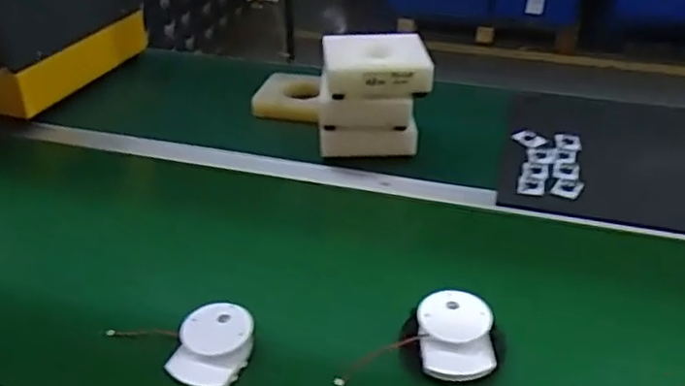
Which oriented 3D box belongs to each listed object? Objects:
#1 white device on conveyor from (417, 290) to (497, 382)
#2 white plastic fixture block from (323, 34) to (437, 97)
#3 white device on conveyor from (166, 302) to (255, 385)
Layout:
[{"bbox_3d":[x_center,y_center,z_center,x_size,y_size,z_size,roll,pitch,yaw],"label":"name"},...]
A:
[{"bbox_3d":[0.104,0.129,0.597,0.065,0.035,0.082,-1,32,0],"label":"white device on conveyor"},{"bbox_3d":[0.044,-0.176,0.886,0.144,0.046,0.112,-3,33,-3],"label":"white plastic fixture block"},{"bbox_3d":[-0.121,0.142,0.601,0.062,0.036,0.082,10,34,16],"label":"white device on conveyor"}]

